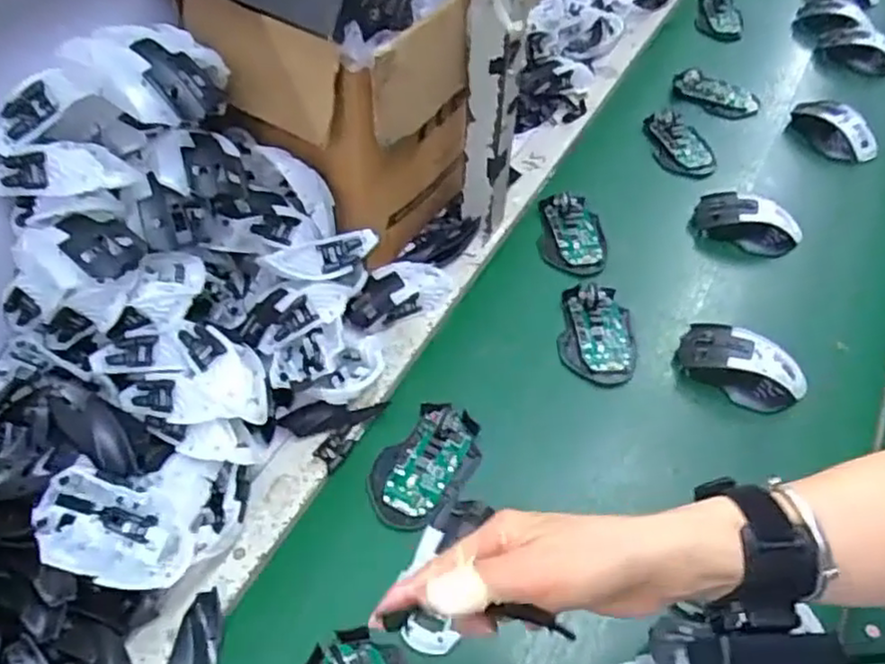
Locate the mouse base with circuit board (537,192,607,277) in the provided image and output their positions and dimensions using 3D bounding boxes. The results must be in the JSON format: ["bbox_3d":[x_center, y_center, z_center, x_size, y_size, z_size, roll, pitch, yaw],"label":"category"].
[{"bbox_3d":[0.143,-0.110,0.762,0.070,0.024,0.100,1,49,2],"label":"mouse base with circuit board"}]

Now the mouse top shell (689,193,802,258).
[{"bbox_3d":[0.341,-0.118,0.780,0.113,0.048,0.058,13,51,13],"label":"mouse top shell"}]

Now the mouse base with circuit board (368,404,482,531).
[{"bbox_3d":[-0.015,0.109,0.586,0.076,0.020,0.116,21,53,19],"label":"mouse base with circuit board"}]

